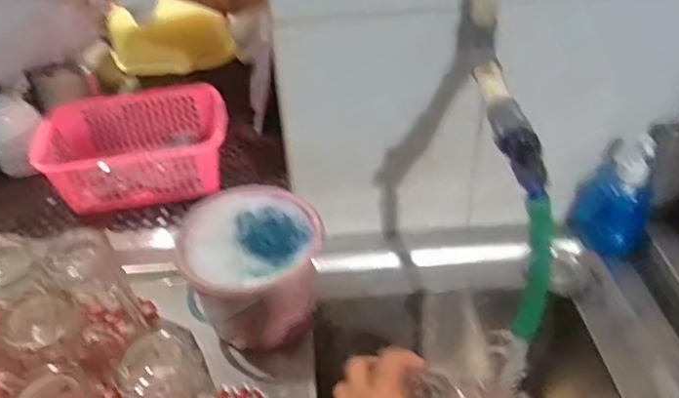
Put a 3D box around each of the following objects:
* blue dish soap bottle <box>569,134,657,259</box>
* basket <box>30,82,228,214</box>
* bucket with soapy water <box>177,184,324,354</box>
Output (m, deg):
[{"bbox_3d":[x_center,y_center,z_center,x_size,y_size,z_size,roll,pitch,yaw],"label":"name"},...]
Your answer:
[{"bbox_3d":[0.384,-0.007,0.782,0.055,0.167,0.102,-14,42,-12],"label":"blue dish soap bottle"},{"bbox_3d":[-0.329,-0.081,0.953,0.269,0.115,0.196,-10,41,-6],"label":"basket"},{"bbox_3d":[-0.110,0.095,0.710,0.152,0.149,0.183,16,45,21],"label":"bucket with soapy water"}]

